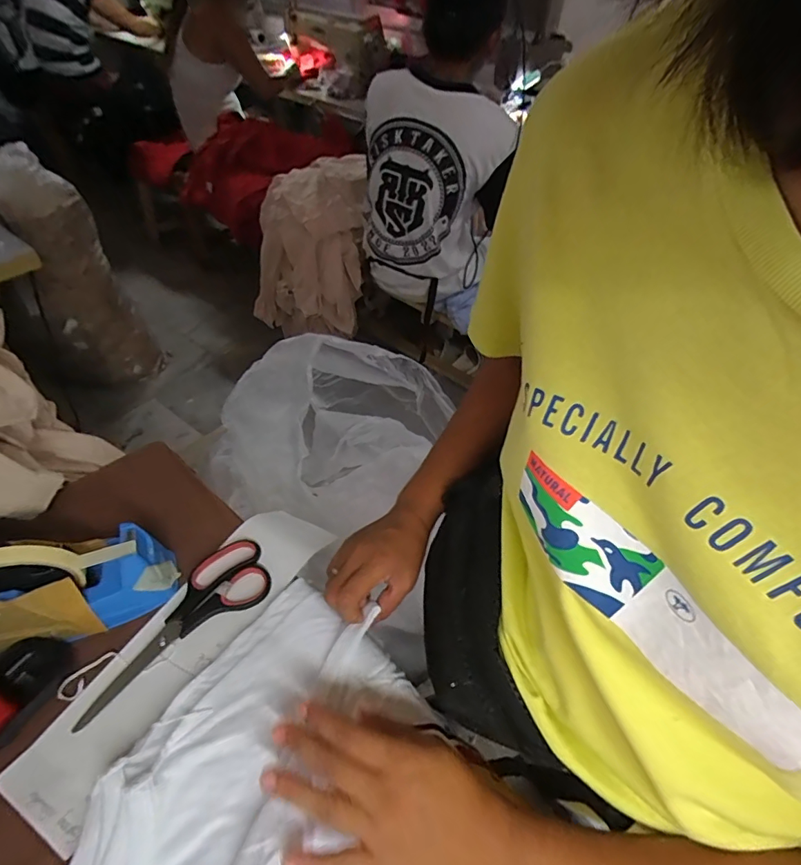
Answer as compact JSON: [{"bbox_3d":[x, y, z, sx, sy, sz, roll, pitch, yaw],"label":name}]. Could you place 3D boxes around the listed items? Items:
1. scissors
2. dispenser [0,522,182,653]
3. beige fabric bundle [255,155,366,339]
[{"bbox_3d":[-0.203,0.165,0.413,0.175,0.008,0.068,-30,57,-27],"label":"scissors"},{"bbox_3d":[-0.290,0.126,0.376,0.177,0.101,0.059,-16,52,-18],"label":"dispenser"},{"bbox_3d":[-0.285,-0.552,1.436,0.341,0.444,0.320,-2,49,-7],"label":"beige fabric bundle"}]

